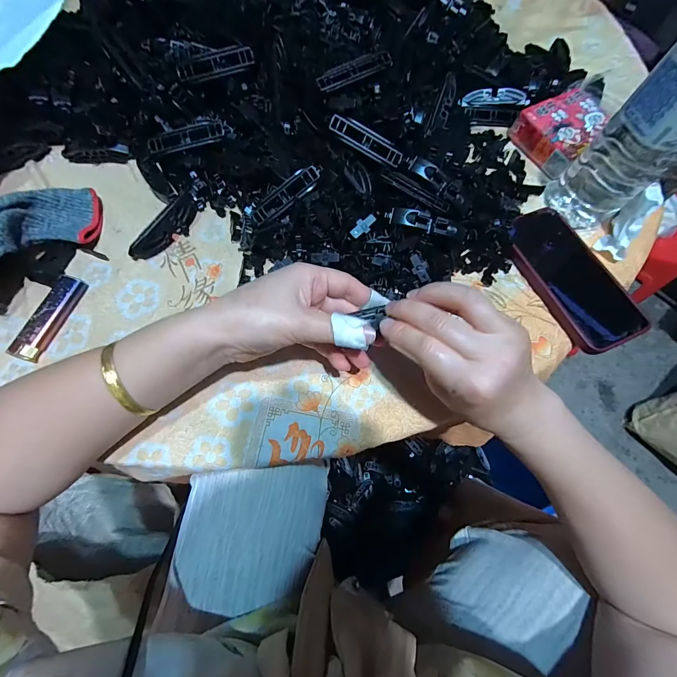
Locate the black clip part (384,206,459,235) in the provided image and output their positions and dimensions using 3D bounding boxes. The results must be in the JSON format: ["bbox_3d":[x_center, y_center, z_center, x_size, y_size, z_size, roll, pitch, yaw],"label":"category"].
[{"bbox_3d":[0.077,-0.108,0.305,0.065,0.011,0.016,13,68,3],"label":"black clip part"}]

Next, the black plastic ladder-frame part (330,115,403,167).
[{"bbox_3d":[0.027,-0.186,0.315,0.071,0.013,0.015,26,68,-9],"label":"black plastic ladder-frame part"}]

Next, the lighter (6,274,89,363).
[{"bbox_3d":[-0.252,-0.019,0.289,0.024,0.011,0.079,16,68,4],"label":"lighter"}]

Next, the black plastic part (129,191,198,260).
[{"bbox_3d":[-0.168,-0.108,0.325,0.017,0.023,0.080,32,70,10],"label":"black plastic part"}]

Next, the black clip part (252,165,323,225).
[{"bbox_3d":[-0.049,-0.136,0.314,0.078,0.010,0.019,-35,72,9],"label":"black clip part"}]

